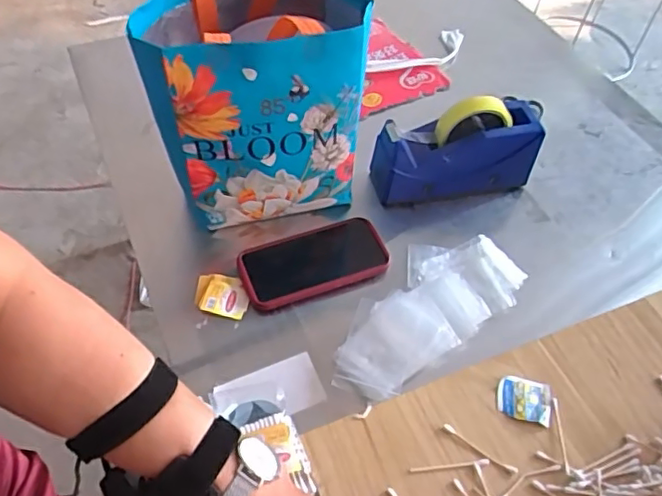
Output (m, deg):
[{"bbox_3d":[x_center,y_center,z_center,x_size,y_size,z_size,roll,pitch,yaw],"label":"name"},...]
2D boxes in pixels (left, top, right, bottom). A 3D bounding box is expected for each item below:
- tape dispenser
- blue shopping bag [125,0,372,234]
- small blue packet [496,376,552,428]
[{"bbox_3d":[0.159,-0.124,0.747,0.207,0.123,0.068,-10,55,-13],"label":"tape dispenser"},{"bbox_3d":[-0.088,-0.174,0.687,0.224,0.242,0.179,-7,54,-11],"label":"blue shopping bag"},{"bbox_3d":[0.180,0.141,0.549,0.050,0.004,0.041,15,53,5],"label":"small blue packet"}]

